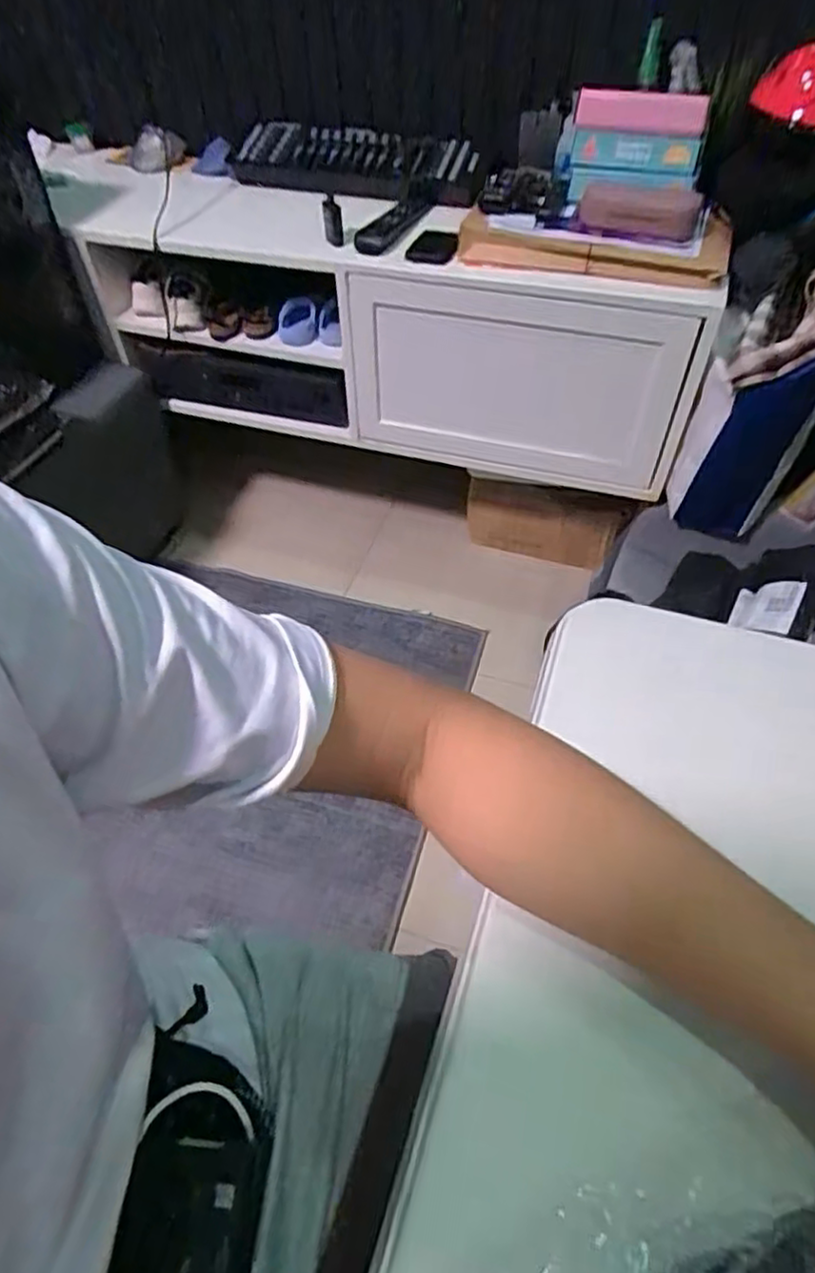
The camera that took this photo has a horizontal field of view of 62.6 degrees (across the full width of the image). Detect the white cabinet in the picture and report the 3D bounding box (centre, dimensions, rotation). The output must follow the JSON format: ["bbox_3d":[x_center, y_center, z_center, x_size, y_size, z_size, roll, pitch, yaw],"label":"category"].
[{"bbox_3d":[-0.117,-0.577,1.230,1.239,0.361,0.244,16,54,13],"label":"white cabinet"}]

